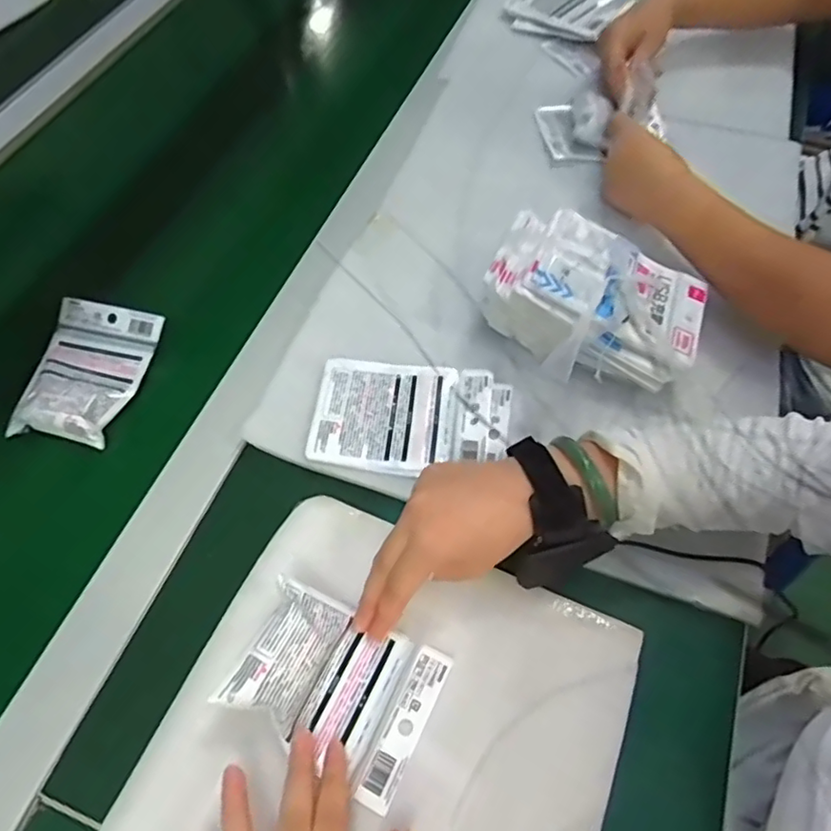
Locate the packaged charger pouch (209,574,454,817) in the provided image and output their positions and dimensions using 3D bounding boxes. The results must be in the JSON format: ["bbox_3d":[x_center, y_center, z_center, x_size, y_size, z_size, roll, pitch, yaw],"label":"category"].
[{"bbox_3d":[-0.049,0.168,0.391,0.116,0.044,0.092,23,62,16],"label":"packaged charger pouch"}]

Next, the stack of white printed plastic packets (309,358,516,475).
[{"bbox_3d":[-0.004,-0.001,0.511,0.156,0.006,0.104,9,60,6],"label":"stack of white printed plastic packets"}]

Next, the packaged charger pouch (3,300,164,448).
[{"bbox_3d":[-0.289,-0.039,0.543,0.093,0.026,0.129,12,60,8],"label":"packaged charger pouch"}]

